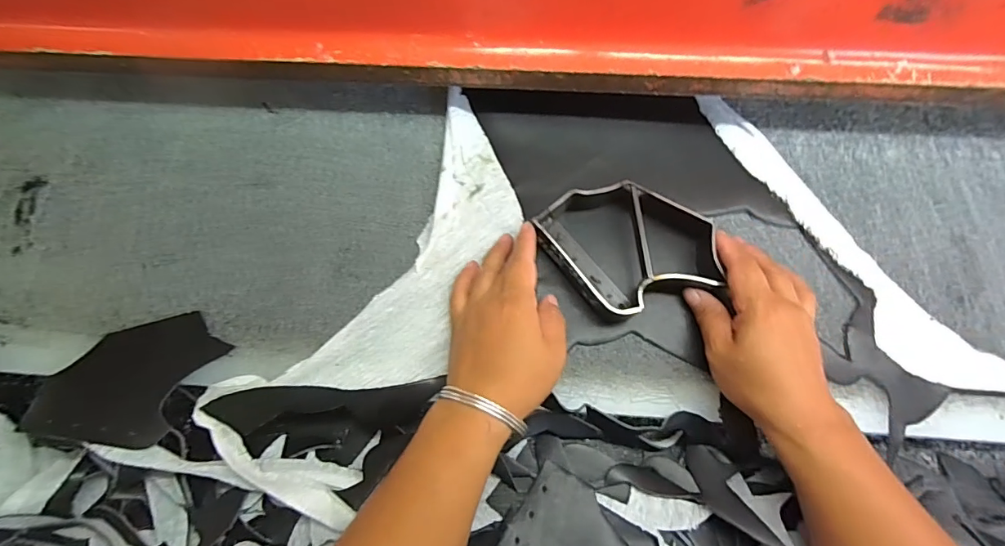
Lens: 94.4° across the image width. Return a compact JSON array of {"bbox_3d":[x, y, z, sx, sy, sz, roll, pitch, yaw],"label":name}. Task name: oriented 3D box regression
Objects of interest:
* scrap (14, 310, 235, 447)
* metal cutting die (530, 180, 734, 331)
[{"bbox_3d":[-0.291,0.080,0.364,0.104,0.028,0.115,24,74,9],"label":"scrap"},{"bbox_3d":[0.101,-0.019,0.384,0.144,0.043,0.116,3,72,2],"label":"metal cutting die"}]

